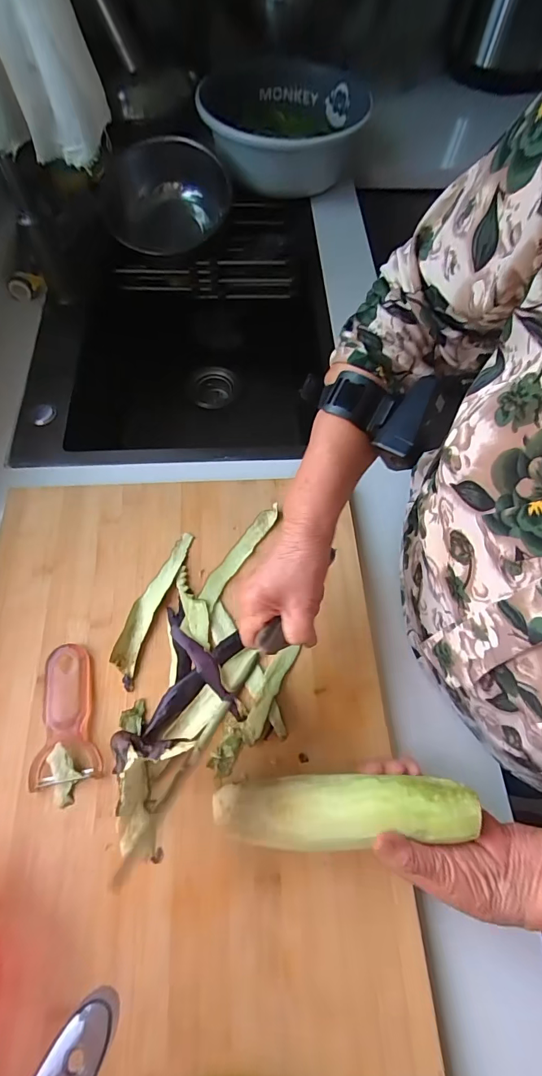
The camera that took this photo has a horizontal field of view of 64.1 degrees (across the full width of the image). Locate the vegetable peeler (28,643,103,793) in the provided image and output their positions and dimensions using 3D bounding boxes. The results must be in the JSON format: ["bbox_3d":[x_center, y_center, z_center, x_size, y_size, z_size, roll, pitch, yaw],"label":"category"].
[{"bbox_3d":[-0.189,0.161,0.404,0.056,0.016,0.119,-8,67,-5],"label":"vegetable peeler"}]

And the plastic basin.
[{"bbox_3d":[0.017,-0.769,0.808,0.284,0.115,0.299,1,65,-2],"label":"plastic basin"}]

